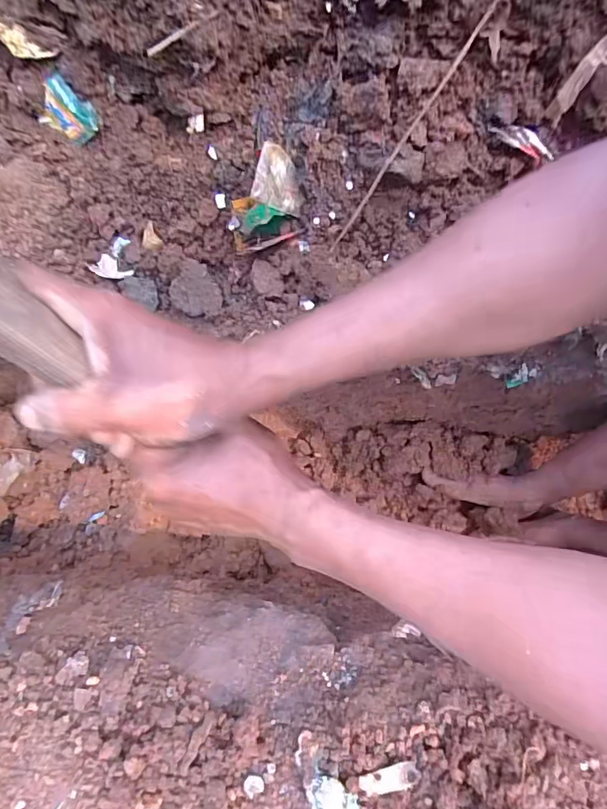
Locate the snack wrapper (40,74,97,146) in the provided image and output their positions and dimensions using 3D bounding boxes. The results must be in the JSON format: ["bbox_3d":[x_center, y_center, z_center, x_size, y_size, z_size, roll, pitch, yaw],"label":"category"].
[{"bbox_3d":[-0.262,-0.322,0.514,0.051,0.062,0.015,-30,32,27],"label":"snack wrapper"}]

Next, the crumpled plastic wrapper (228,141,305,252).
[{"bbox_3d":[-0.044,-0.233,0.526,0.089,0.082,0.072,-27,76,-8],"label":"crumpled plastic wrapper"}]

